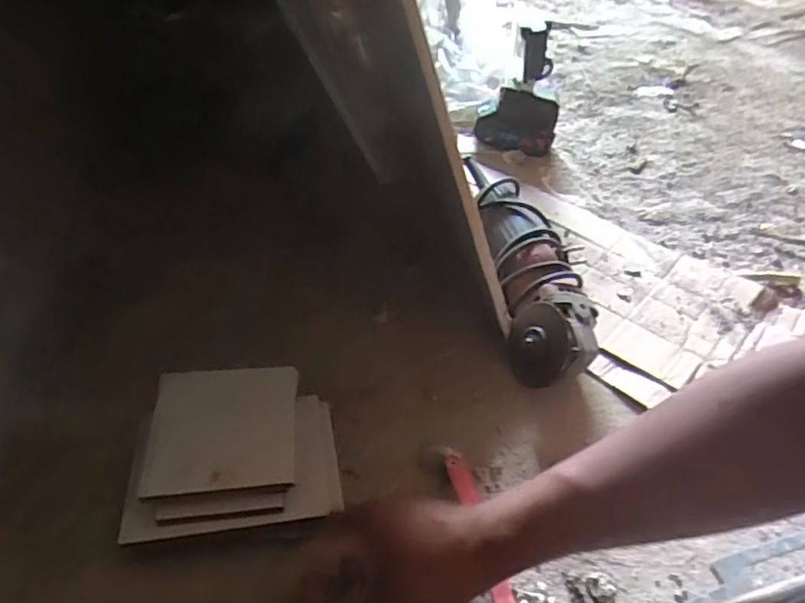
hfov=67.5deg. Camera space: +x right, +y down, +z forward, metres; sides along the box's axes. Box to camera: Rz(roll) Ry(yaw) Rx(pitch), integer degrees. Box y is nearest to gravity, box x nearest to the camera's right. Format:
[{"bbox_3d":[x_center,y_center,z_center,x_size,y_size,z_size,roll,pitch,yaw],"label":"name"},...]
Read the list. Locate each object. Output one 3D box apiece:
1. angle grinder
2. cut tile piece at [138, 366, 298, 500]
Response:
[{"bbox_3d":[0.129,-0.040,0.627,0.089,0.078,0.302,0,42,-5],"label":"angle grinder"},{"bbox_3d":[-0.125,0.088,0.422,0.096,0.007,0.101,3,42,-12],"label":"cut tile piece"}]

